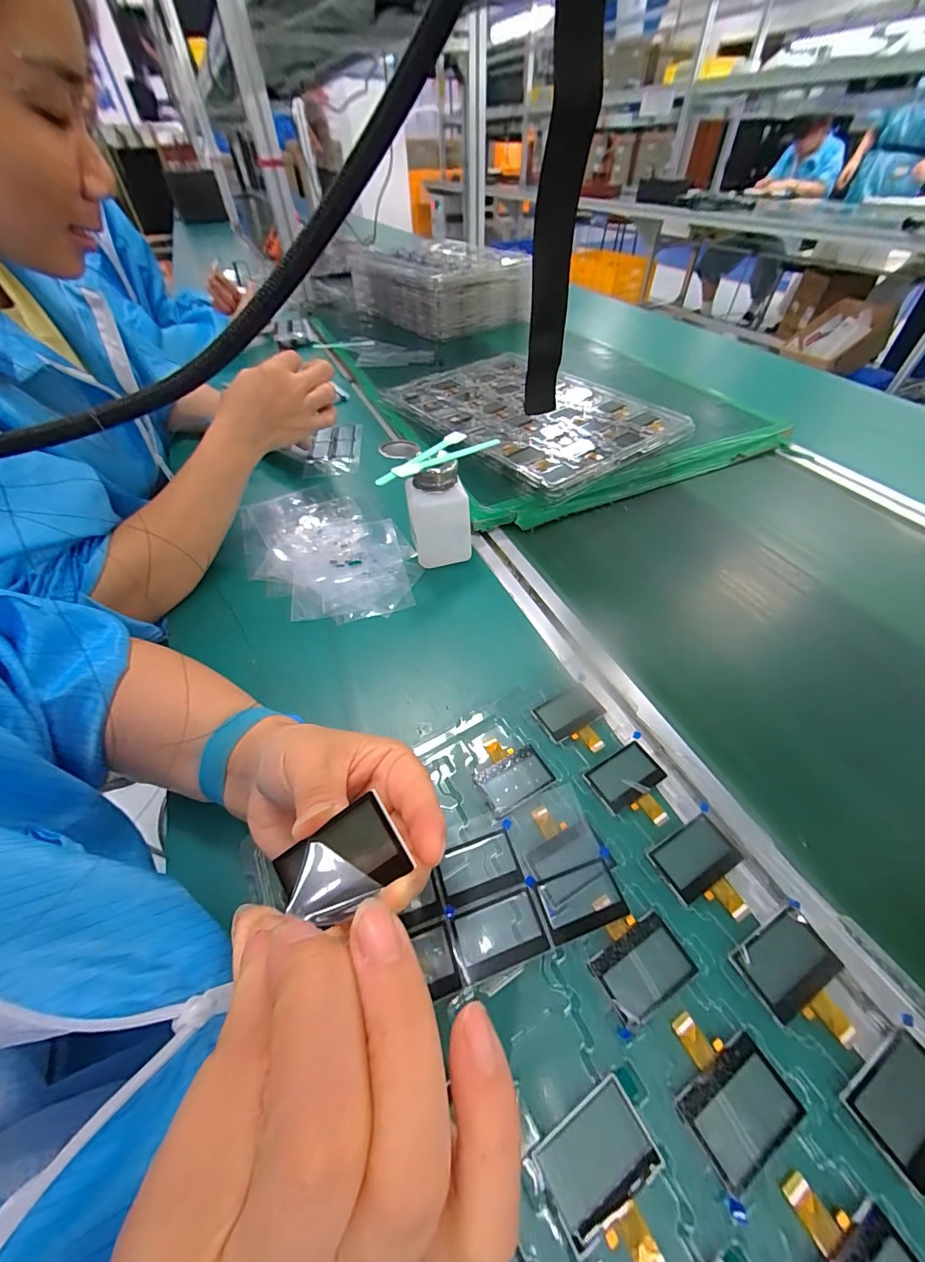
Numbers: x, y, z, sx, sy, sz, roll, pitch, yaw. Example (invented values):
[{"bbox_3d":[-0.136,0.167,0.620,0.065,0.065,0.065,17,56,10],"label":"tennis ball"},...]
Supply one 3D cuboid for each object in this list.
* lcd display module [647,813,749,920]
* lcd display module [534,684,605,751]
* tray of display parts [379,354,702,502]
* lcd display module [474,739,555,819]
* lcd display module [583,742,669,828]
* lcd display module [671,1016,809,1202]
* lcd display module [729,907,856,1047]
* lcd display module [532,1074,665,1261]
[{"bbox_3d":[0.139,0.136,0.236,0.047,0.004,0.047,-23,51,-15],"label":"lcd display module"},{"bbox_3d":[0.082,0.064,0.299,0.045,0.004,0.047,-25,52,-17],"label":"lcd display module"},{"bbox_3d":[0.092,-0.317,0.595,0.267,0.029,0.372,-32,54,-22],"label":"tray of display parts"},{"bbox_3d":[0.031,0.093,0.279,0.045,0.004,0.045,-25,52,-17],"label":"lcd display module"},{"bbox_3d":[0.111,0.101,0.268,0.047,0.004,0.046,-24,52,-16],"label":"lcd display module"},{"bbox_3d":[0.116,0.201,0.184,0.047,0.004,0.047,-24,52,-16],"label":"lcd display module"},{"bbox_3d":[0.167,0.172,0.204,0.047,0.004,0.047,-23,51,-16],"label":"lcd display module"},{"bbox_3d":[0.060,0.225,0.168,0.045,0.004,0.047,-26,52,-18],"label":"lcd display module"}]

